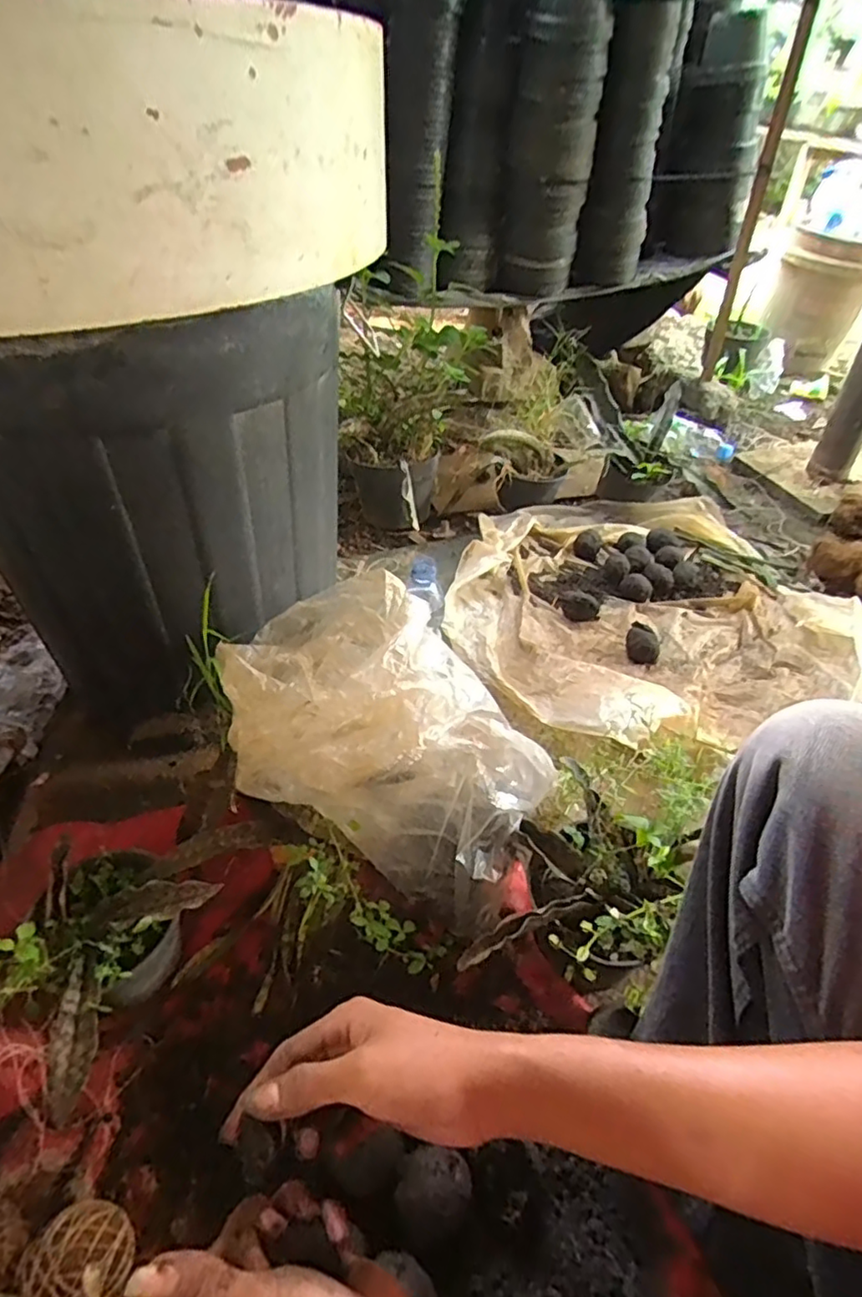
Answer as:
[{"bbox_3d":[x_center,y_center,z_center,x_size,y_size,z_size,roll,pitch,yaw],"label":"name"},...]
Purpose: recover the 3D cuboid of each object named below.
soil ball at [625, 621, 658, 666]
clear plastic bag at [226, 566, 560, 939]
[{"bbox_3d":[0.337,-0.007,1.015,0.051,0.045,0.051,1,43,-1],"label":"soil ball"},{"bbox_3d":[-0.058,0.083,0.644,0.318,0.223,0.216,19,46,18],"label":"clear plastic bag"}]

